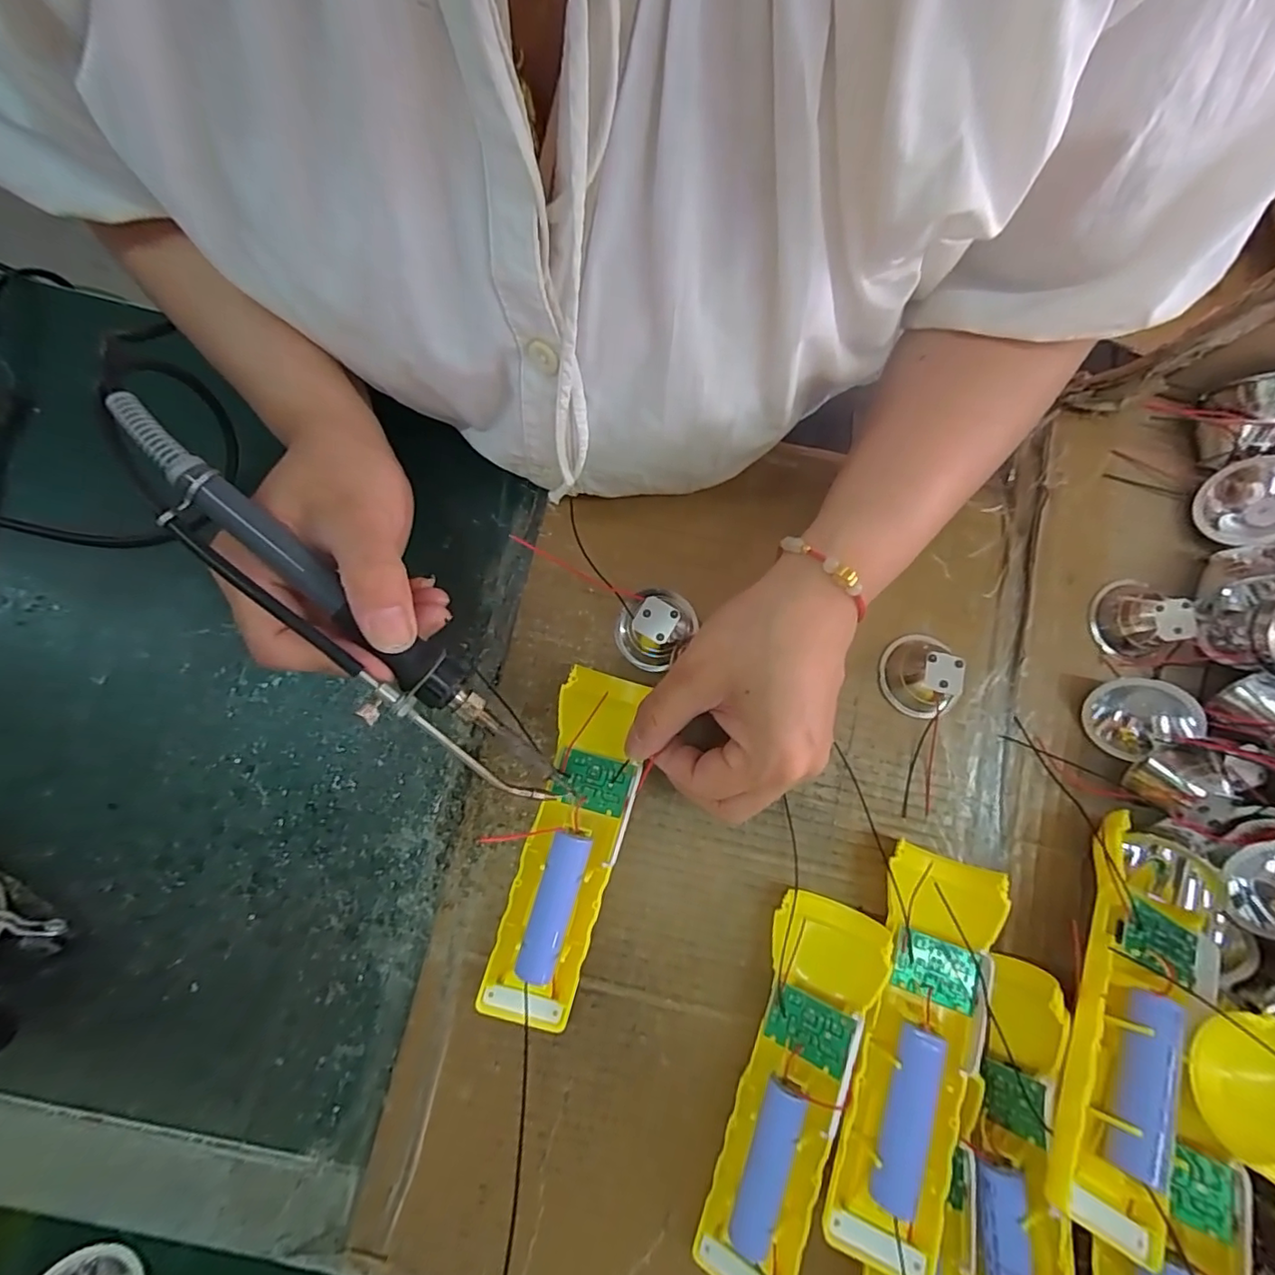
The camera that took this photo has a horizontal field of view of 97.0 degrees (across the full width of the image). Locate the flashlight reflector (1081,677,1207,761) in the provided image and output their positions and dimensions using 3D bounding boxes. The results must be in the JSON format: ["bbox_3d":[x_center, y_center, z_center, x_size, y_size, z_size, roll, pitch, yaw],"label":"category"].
[{"bbox_3d":[0.243,0.039,0.274,0.043,0.025,0.039,-28,39,17],"label":"flashlight reflector"}]

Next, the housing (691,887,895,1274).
[{"bbox_3d":[0.069,0.198,0.249,0.046,0.026,0.155,13,74,30],"label":"housing"}]

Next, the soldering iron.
[{"bbox_3d":[-0.105,-0.002,0.207,0.199,0.020,0.031,45,82,-15],"label":"soldering iron"}]

